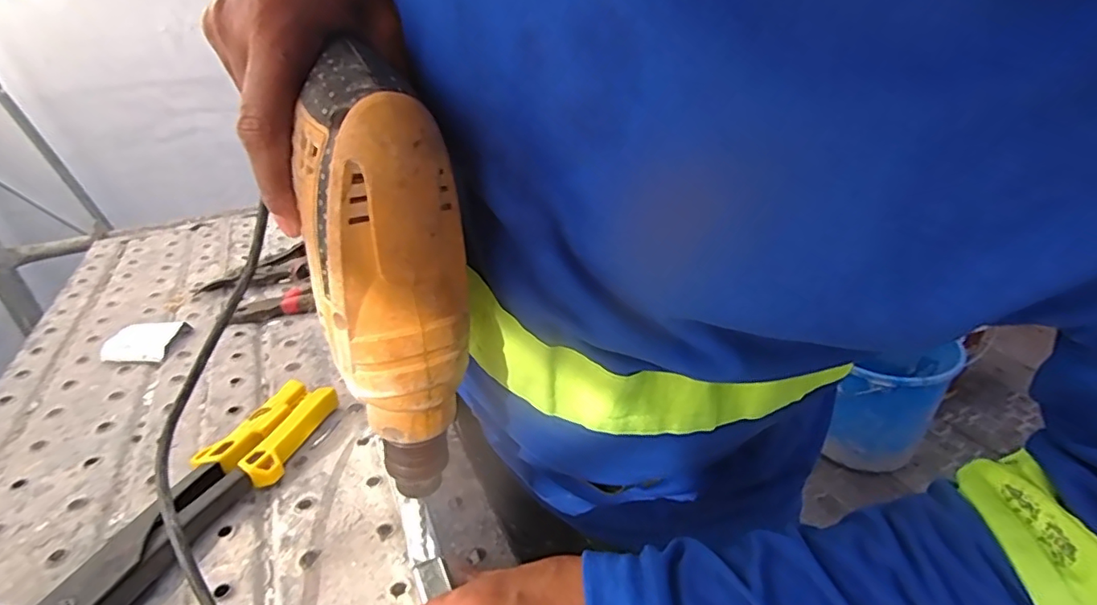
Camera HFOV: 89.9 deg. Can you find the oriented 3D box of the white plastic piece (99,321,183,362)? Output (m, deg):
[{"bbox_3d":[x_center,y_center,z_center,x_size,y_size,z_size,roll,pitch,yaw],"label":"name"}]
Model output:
[{"bbox_3d":[-0.455,0.042,0.617,0.062,0.020,0.062,-6,29,-3],"label":"white plastic piece"}]

